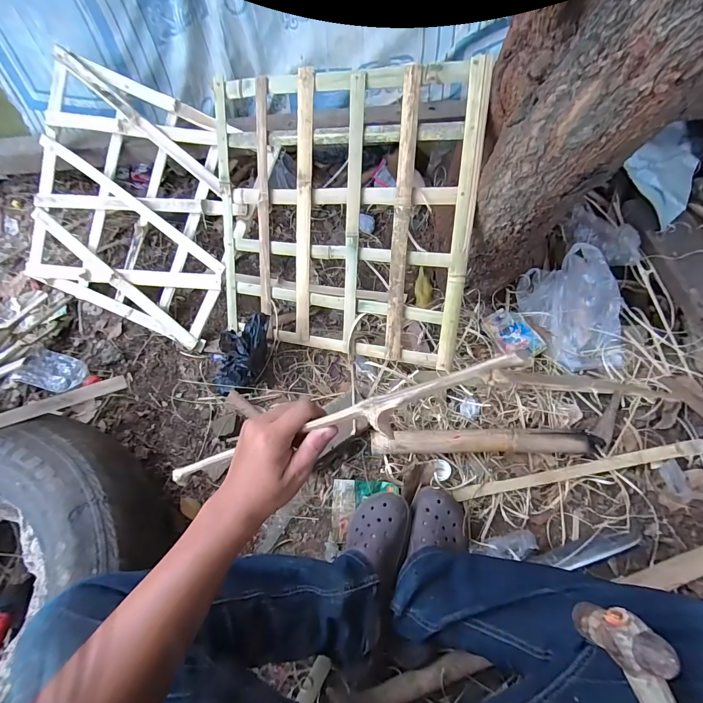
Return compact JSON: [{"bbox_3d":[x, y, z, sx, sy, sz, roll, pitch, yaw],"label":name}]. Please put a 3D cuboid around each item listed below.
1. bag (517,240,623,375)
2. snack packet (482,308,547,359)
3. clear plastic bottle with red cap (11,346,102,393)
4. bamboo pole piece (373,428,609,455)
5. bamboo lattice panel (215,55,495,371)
[{"bbox_3d":[0.478,-0.089,0.796,0.173,0.120,0.238,-12,66,-3],"label":"bag"},{"bbox_3d":[0.357,-0.036,0.822,0.085,0.017,0.124,-25,68,-9],"label":"snack packet"},{"bbox_3d":[-0.638,0.046,0.803,0.173,0.035,0.083,14,67,8],"label":"clear plastic bottle with red cap"},{"bbox_3d":[0.260,0.177,0.720,0.432,0.050,0.044,-1,66,2],"label":"bamboo pole piece"},{"bbox_3d":[-0.046,-0.250,0.722,0.538,0.042,0.503,10,107,20],"label":"bamboo lattice panel"}]

